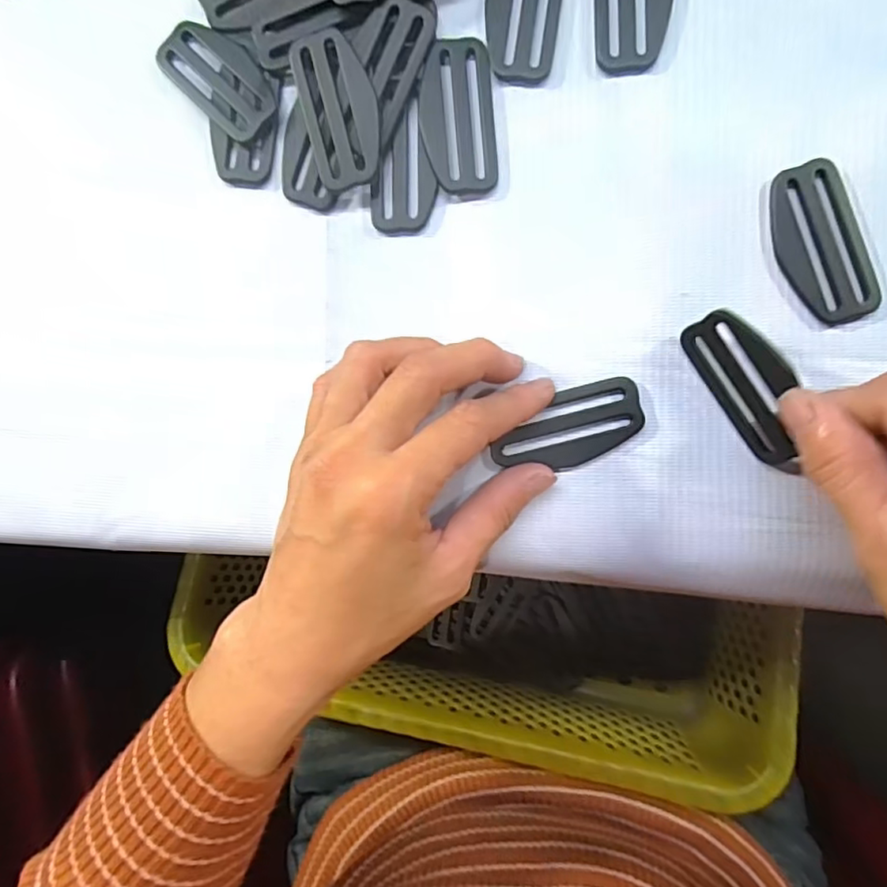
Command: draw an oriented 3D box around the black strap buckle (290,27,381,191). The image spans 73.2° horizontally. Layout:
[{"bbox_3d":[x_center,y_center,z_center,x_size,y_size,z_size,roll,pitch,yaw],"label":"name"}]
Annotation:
[{"bbox_3d":[-0.040,-0.129,0.231,0.028,0.004,0.058,-14,95,3],"label":"black strap buckle"}]

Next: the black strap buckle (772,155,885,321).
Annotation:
[{"bbox_3d":[0.137,-0.073,0.218,0.027,0.004,0.058,-19,88,7],"label":"black strap buckle"}]

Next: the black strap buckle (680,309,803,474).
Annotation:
[{"bbox_3d":[0.111,-0.018,0.212,0.004,0.028,0.063,-32,87,-34],"label":"black strap buckle"}]

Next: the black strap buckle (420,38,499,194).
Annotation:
[{"bbox_3d":[0.006,-0.127,0.233,0.028,0.005,0.057,-4,90,7],"label":"black strap buckle"}]

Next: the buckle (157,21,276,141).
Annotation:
[{"bbox_3d":[-0.091,-0.149,0.242,0.056,0.006,0.029,45,96,5],"label":"buckle"}]

